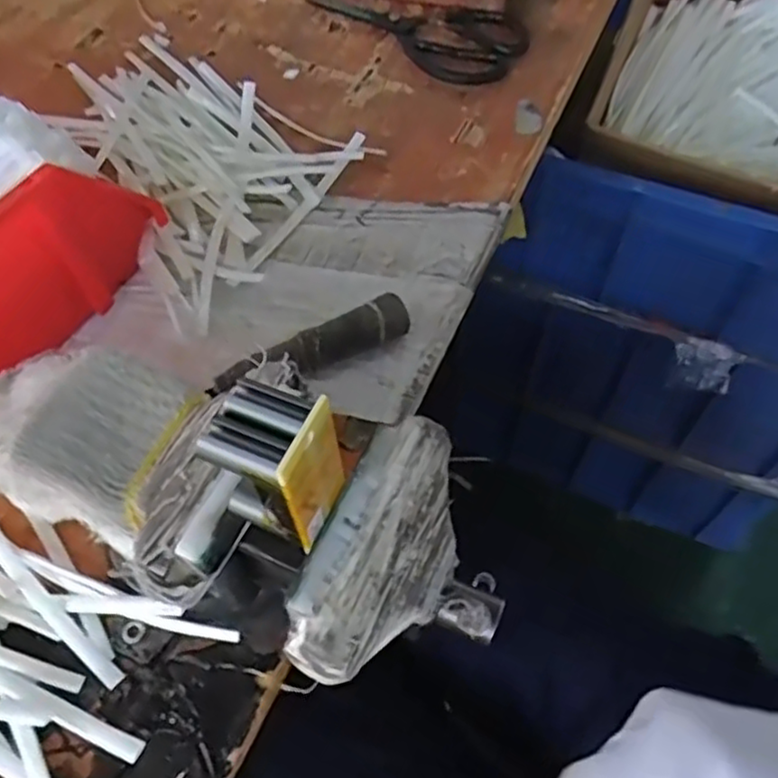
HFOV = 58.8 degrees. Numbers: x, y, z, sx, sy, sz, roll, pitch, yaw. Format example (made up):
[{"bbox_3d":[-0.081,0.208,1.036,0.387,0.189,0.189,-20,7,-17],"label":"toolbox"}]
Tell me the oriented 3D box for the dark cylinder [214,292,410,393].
[{"bbox_3d":[-0.046,-0.024,0.441,0.127,0.033,0.023,-24,58,-14],"label":"dark cylinder"}]

